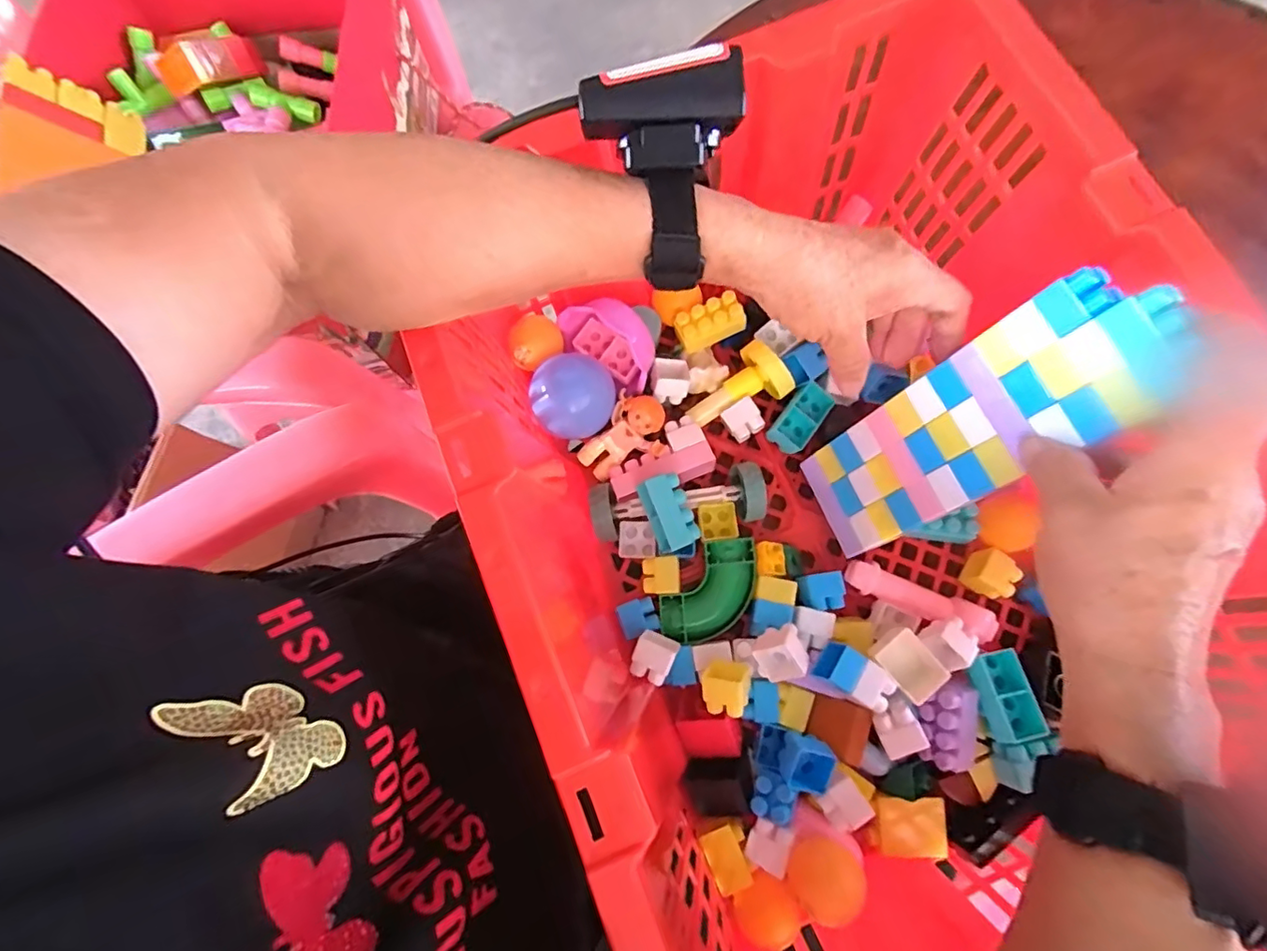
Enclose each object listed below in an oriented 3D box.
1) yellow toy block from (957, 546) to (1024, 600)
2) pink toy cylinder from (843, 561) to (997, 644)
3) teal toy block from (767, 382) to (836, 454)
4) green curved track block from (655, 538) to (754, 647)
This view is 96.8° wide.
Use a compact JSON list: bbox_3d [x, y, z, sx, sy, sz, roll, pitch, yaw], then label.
[{"bbox_3d":[0.226,0.063,0.358,0.027,0.022,0.026,40,78,10],"label":"yellow toy block"},{"bbox_3d":[0.179,0.077,0.353,0.088,0.016,0.020,25,76,7],"label":"pink toy cylinder"},{"bbox_3d":[0.117,-0.038,0.396,0.026,0.023,0.049,38,77,10],"label":"teal toy block"},{"bbox_3d":[0.052,0.076,0.364,0.044,0.019,0.076,41,78,10],"label":"green curved track block"}]

